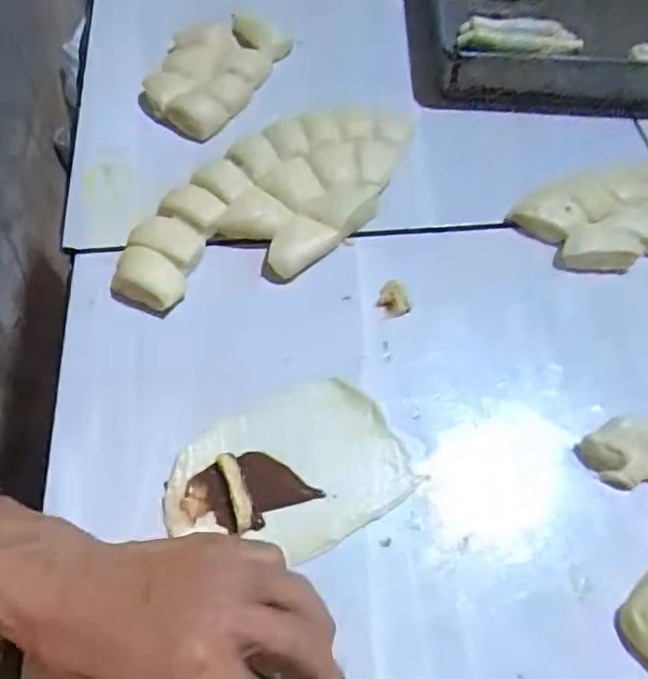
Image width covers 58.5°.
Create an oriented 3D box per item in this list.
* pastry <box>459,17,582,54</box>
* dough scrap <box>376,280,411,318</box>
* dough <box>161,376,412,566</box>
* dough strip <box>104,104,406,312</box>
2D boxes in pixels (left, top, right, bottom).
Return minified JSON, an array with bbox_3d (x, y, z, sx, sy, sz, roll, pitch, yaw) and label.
[{"bbox_3d":[0.192,-0.293,0.560,0.118,0.022,0.027,2,58,1],"label":"pastry"},{"bbox_3d":[0.049,-0.029,0.414,0.020,0.012,0.026,-22,61,-14],"label":"dough scrap"},{"bbox_3d":[-0.024,0.079,0.354,0.139,0.011,0.102,-21,61,-13],"label":"dough"},{"bbox_3d":[-0.044,-0.103,0.443,0.122,0.038,0.248,37,65,20],"label":"dough strip"}]

